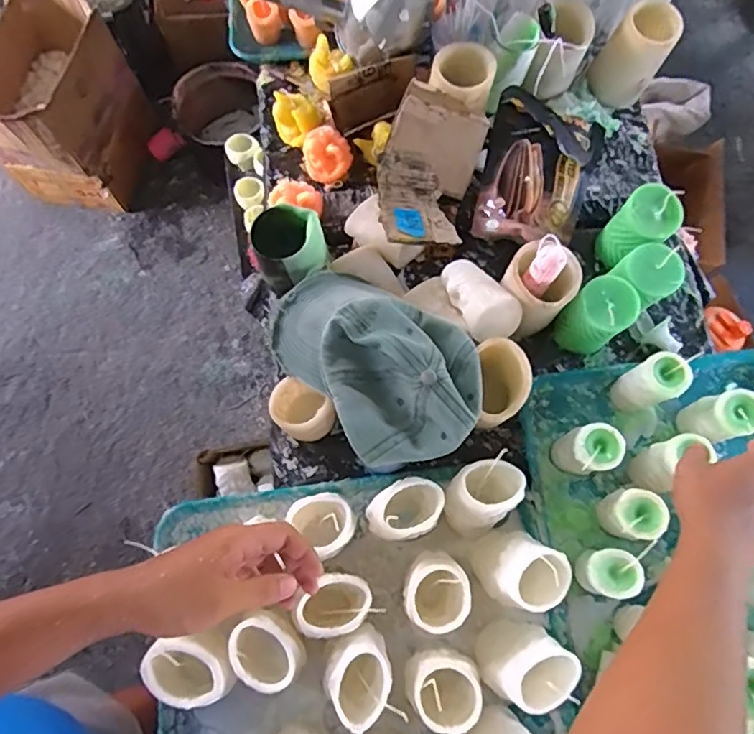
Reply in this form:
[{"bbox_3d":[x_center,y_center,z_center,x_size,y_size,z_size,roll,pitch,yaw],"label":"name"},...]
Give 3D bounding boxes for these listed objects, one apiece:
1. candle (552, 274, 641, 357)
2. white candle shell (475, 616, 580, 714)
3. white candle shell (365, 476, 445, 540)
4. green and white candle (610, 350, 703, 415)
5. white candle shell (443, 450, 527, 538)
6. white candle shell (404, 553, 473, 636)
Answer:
[{"bbox_3d":[0.271,-0.058,0.693,0.073,0.101,0.072,-35,77,-10],"label":"candle"},{"bbox_3d":[0.152,0.310,0.575,0.071,0.089,0.081,36,77,9],"label":"white candle shell"},{"bbox_3d":[0.030,0.162,0.620,0.084,0.088,0.061,-35,77,-10],"label":"white candle shell"},{"bbox_3d":[0.324,0.021,0.663,0.056,0.114,0.051,0,74,-1],"label":"green and white candle"},{"bbox_3d":[0.117,0.148,0.623,0.090,0.079,0.075,-32,77,-9],"label":"white candle shell"},{"bbox_3d":[0.060,0.241,0.594,0.066,0.095,0.076,-13,75,-4],"label":"white candle shell"}]

